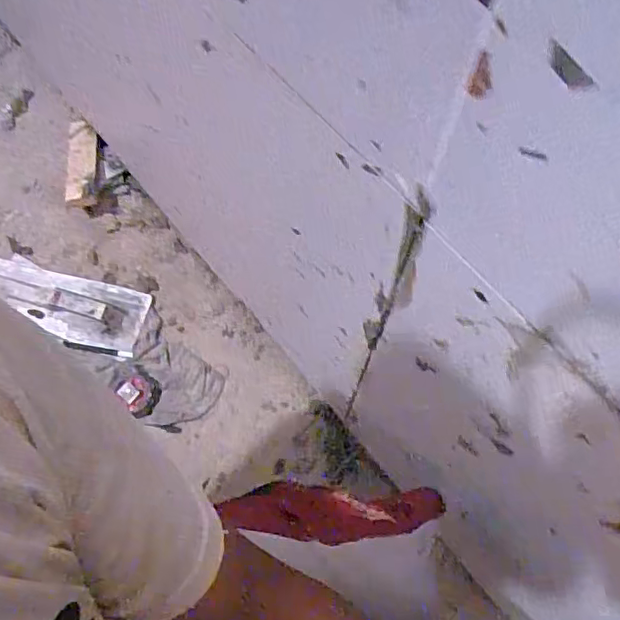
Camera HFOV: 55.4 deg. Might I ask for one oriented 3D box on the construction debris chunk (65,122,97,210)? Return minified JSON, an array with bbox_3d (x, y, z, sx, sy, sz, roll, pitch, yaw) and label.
[{"bbox_3d":[-0.392,-0.252,1.011,0.051,0.020,0.160,-6,69,-3],"label":"construction debris chunk"}]

